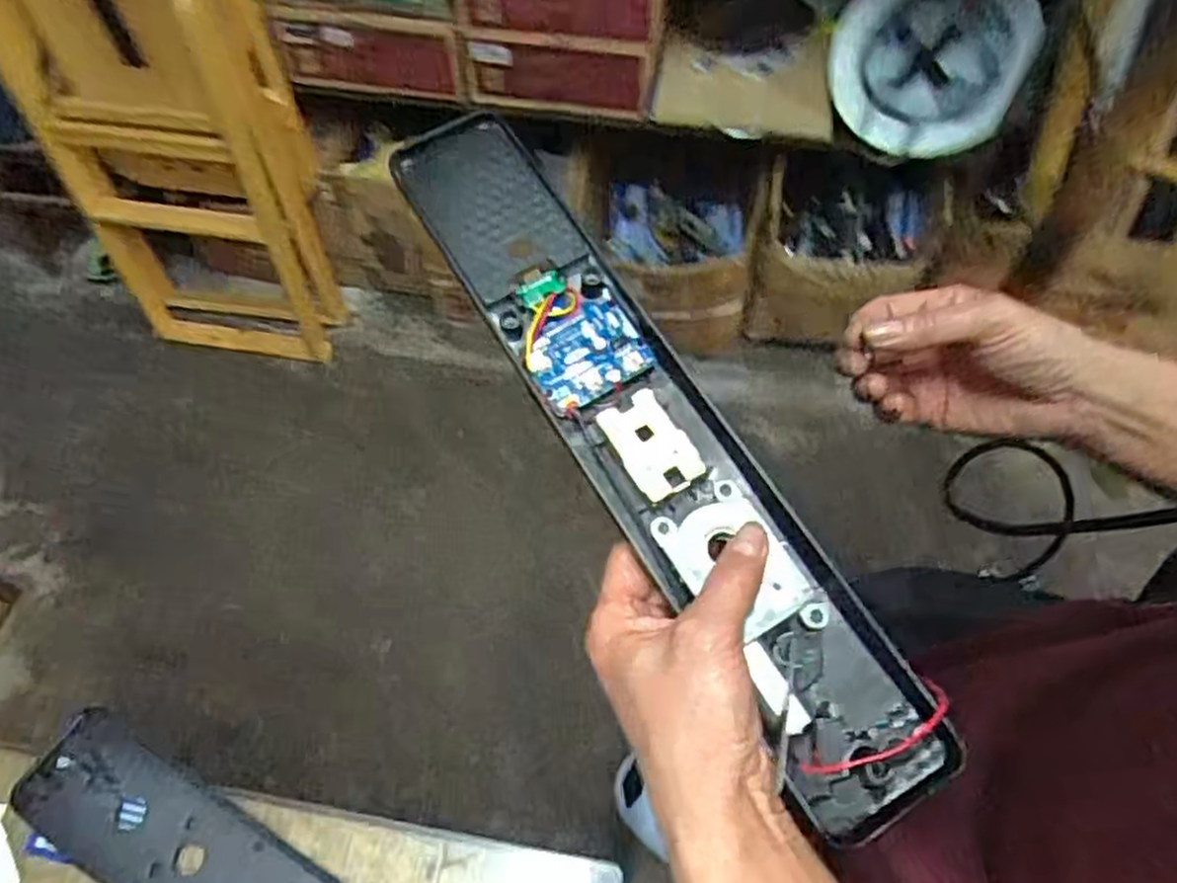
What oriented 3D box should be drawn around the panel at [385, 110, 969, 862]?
[{"bbox_3d":[0.024,-0.014,0.395,0.074,0.021,0.414,-29,72,-15],"label":"panel"}]

